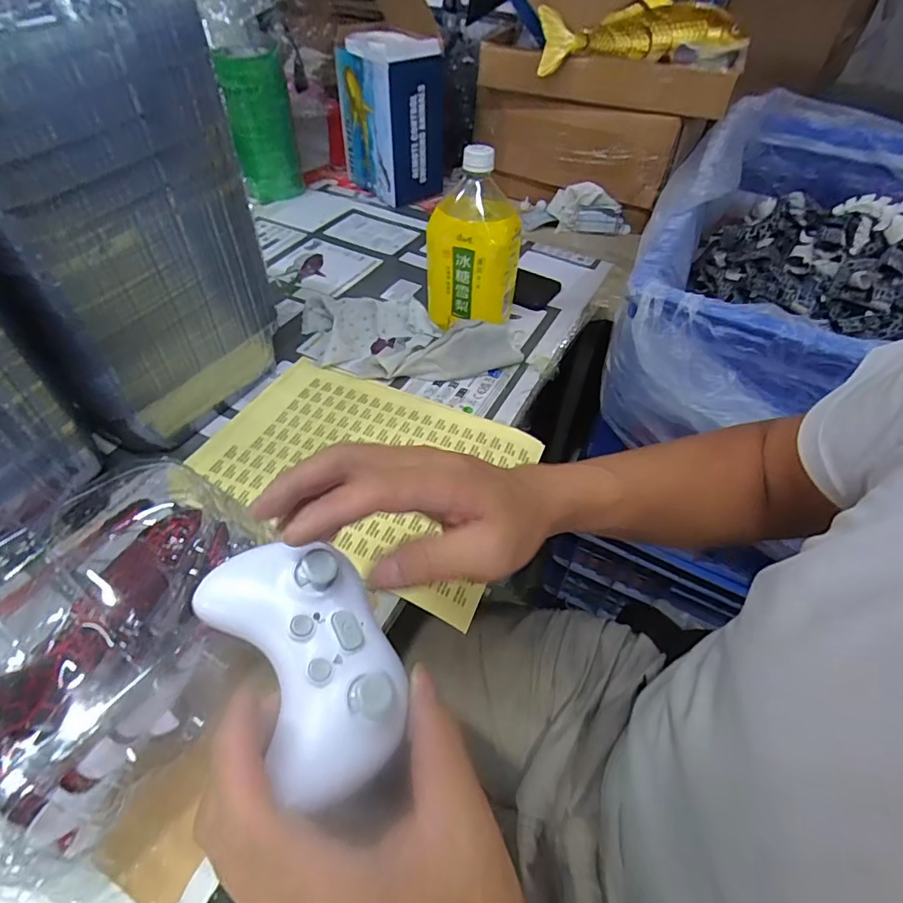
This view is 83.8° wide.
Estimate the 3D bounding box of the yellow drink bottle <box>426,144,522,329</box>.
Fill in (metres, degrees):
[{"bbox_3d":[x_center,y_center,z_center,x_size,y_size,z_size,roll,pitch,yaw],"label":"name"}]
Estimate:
[{"bbox_3d":[0.025,-0.229,0.574,0.103,0.194,0.093,7,48,4],"label":"yellow drink bottle"}]

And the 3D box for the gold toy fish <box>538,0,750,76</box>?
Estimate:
[{"bbox_3d":[0.268,-0.591,0.711,0.290,0.071,0.072,-8,48,-9],"label":"gold toy fish"}]

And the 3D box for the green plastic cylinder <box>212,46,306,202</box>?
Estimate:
[{"bbox_3d":[-0.310,-0.528,0.826,0.101,0.199,0.076,-18,51,-18],"label":"green plastic cylinder"}]

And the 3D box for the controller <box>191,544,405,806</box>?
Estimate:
[{"bbox_3d":[-0.063,0.085,0.221,0.065,0.038,0.104,-28,54,-25],"label":"controller"}]

